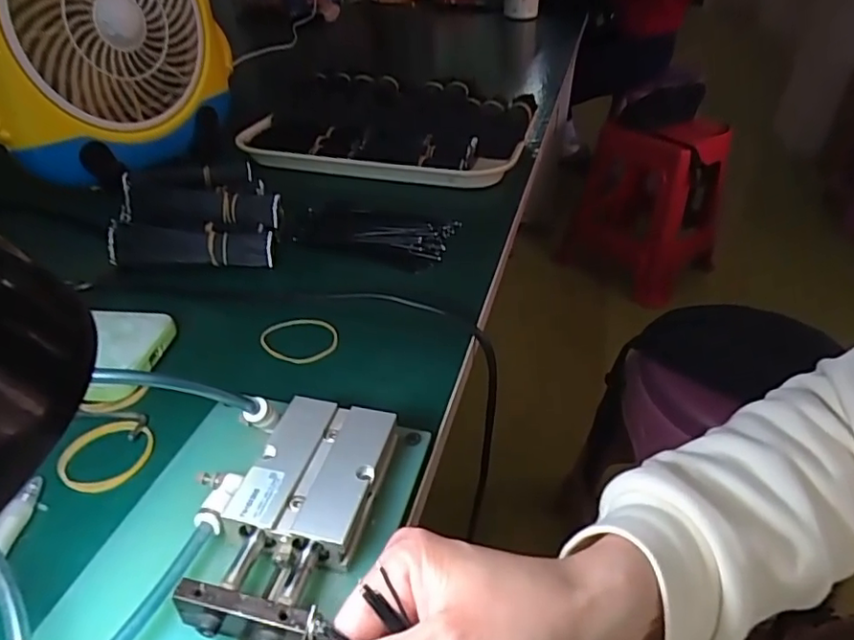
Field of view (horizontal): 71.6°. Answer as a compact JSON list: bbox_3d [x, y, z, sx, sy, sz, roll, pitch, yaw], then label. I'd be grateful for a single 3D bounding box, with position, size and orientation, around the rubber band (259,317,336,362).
[{"bbox_3d":[-0.083,0.013,0.385,0.051,0.005,0.039,6,37,6],"label":"rubber band"}]

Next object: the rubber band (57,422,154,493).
[{"bbox_3d":[-0.166,0.070,0.307,0.045,0.004,0.043,1,37,-1],"label":"rubber band"}]

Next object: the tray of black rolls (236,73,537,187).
[{"bbox_3d":[-0.043,-0.212,0.641,0.293,0.054,0.176,11,38,12],"label":"tray of black rolls"}]

